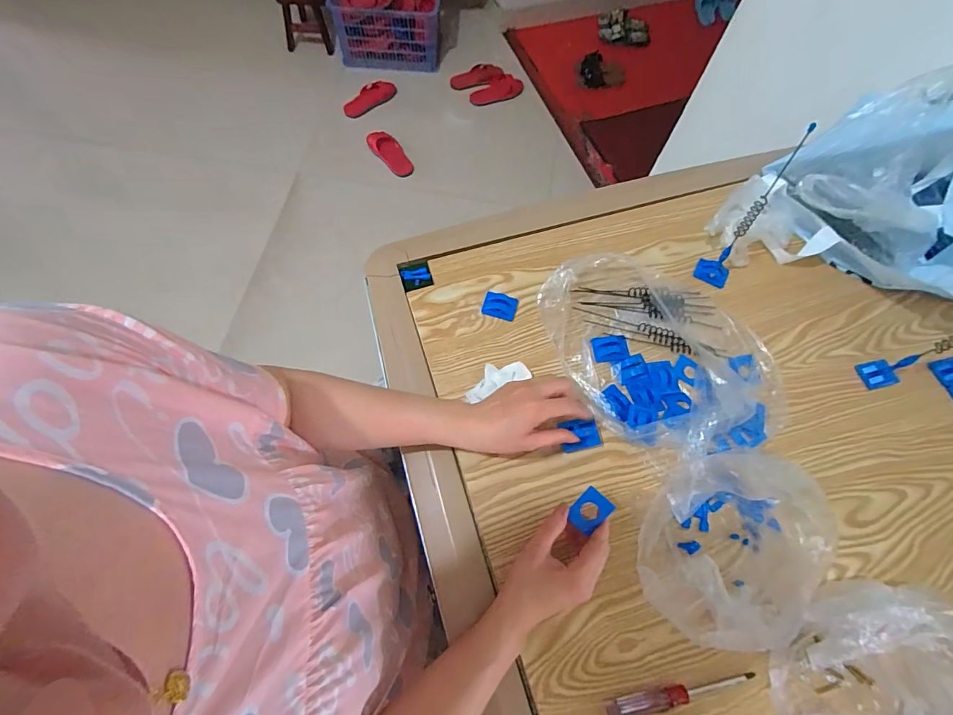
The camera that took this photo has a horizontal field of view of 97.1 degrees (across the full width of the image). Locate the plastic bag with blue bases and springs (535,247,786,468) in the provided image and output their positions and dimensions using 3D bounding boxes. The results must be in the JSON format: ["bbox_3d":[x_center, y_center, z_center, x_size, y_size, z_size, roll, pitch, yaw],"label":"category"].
[{"bbox_3d":[0.240,-0.018,0.529,0.256,0.056,0.276,-18,69,-8],"label":"plastic bag with blue bases and springs"}]

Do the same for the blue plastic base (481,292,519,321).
[{"bbox_3d":[0.032,-0.069,0.565,0.045,0.012,0.034,14,68,4],"label":"blue plastic base"}]

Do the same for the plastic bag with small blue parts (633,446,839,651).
[{"bbox_3d":[0.271,0.189,0.420,0.201,0.090,0.167,-1,68,-2],"label":"plastic bag with small blue parts"}]

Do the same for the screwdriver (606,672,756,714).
[{"bbox_3d":[0.197,0.323,0.400,0.149,0.019,0.019,-9,68,-5],"label":"screwdriver"}]

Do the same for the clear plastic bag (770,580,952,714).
[{"bbox_3d":[0.368,0.298,0.380,0.160,0.086,0.168,23,69,8],"label":"clear plastic bag"}]

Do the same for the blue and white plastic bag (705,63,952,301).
[{"bbox_3d":[0.548,-0.210,0.548,0.360,0.178,0.213,22,69,7],"label":"blue and white plastic bag"}]

